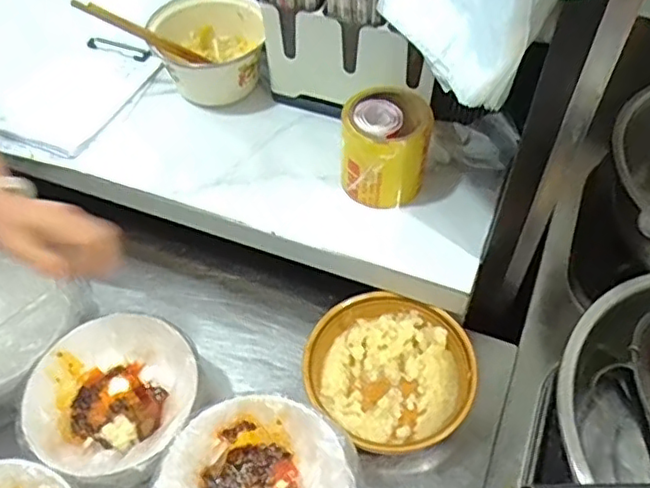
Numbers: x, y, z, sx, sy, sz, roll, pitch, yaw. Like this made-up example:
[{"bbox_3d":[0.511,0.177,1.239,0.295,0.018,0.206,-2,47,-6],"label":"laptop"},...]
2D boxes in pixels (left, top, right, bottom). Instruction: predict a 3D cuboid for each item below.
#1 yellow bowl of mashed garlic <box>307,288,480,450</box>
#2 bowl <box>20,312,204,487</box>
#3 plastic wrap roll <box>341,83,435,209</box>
[{"bbox_3d":[0.066,0.143,0.670,0.174,0.071,0.159,0,53,1],"label":"yellow bowl of mashed garlic"},{"bbox_3d":[-0.210,0.166,0.643,0.161,0.084,0.171,0,53,1],"label":"bowl"},{"bbox_3d":[0.068,-0.099,0.685,0.098,0.113,0.073,3,53,3],"label":"plastic wrap roll"}]

